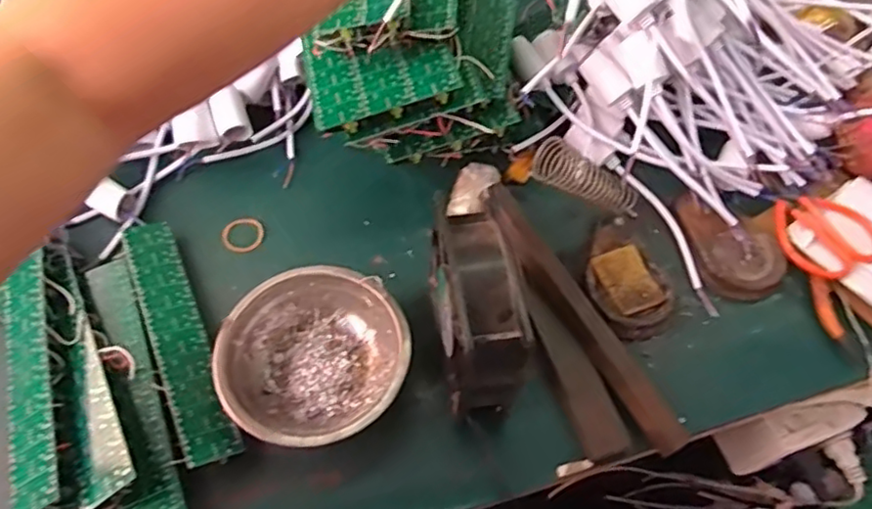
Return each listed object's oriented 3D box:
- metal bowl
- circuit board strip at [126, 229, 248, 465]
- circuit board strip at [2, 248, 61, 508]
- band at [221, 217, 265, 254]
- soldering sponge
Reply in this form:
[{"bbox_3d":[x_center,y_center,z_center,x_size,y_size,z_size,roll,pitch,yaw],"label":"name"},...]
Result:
[{"bbox_3d":[-0.086,0.073,0.439,0.126,0.041,0.123,1,58,-2],"label":"metal bowl"},{"bbox_3d":[-0.188,0.056,0.451,0.034,0.011,0.203,-22,62,-16],"label":"circuit board strip"},{"bbox_3d":[-0.269,0.079,0.410,0.033,0.006,0.181,-28,62,6],"label":"circuit board strip"},{"bbox_3d":[-0.160,-0.017,0.516,0.034,0.004,0.032,1,58,-2],"label":"band"},{"bbox_3d":[0.152,0.020,0.494,0.038,0.008,0.053,-20,61,-15],"label":"soldering sponge"}]

